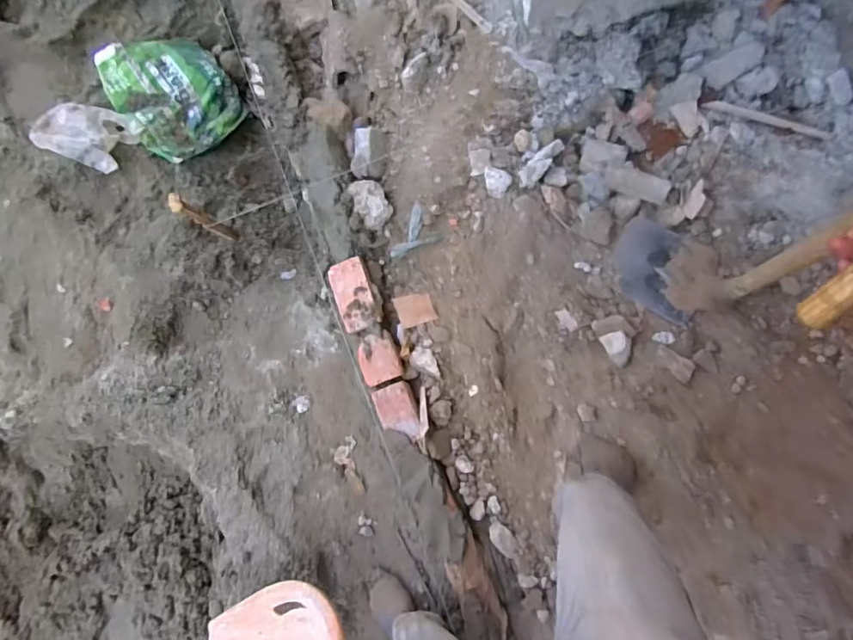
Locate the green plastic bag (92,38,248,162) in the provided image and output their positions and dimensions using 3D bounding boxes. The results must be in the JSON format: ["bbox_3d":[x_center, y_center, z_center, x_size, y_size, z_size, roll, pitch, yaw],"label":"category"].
[{"bbox_3d":[-0.649,-0.580,1.310,0.266,0.171,0.295,-36,83,4],"label":"green plastic bag"}]

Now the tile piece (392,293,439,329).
[{"bbox_3d":[-0.025,-0.024,1.163,0.087,0.019,0.073,-15,85,7],"label":"tile piece"}]

